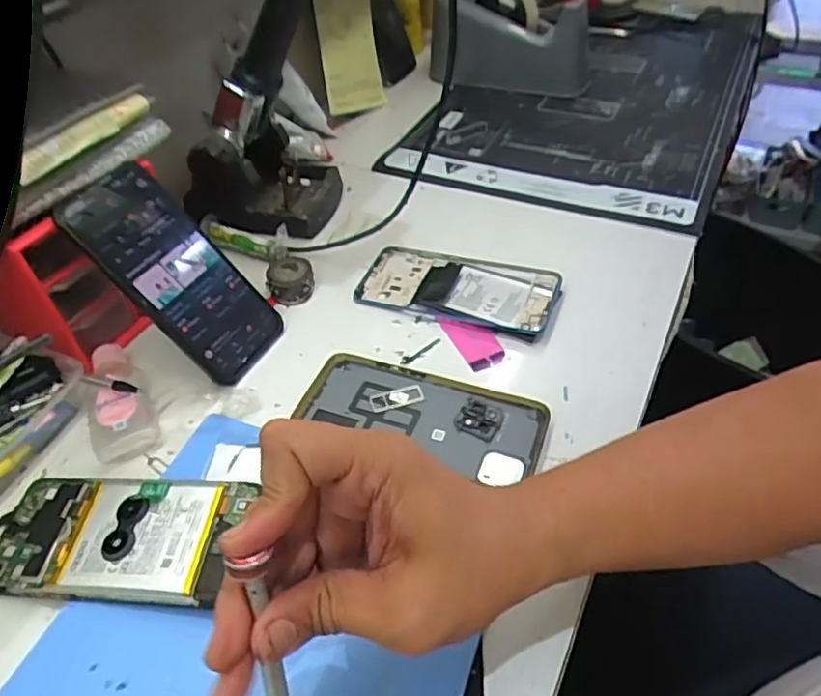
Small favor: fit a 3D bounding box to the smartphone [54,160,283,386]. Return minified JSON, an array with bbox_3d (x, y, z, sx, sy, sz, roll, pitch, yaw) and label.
[{"bbox_3d":[-0.172,-0.055,0.457,0.007,0.170,0.077,-21,26,48],"label":"smartphone"}]

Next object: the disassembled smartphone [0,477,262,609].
[{"bbox_3d":[-0.174,0.110,0.360,0.152,0.008,0.072,-2,50,13],"label":"disassembled smartphone"}]

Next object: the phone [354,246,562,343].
[{"bbox_3d":[0.038,-0.050,0.513,0.165,0.009,0.076,15,49,18],"label":"phone"}]

